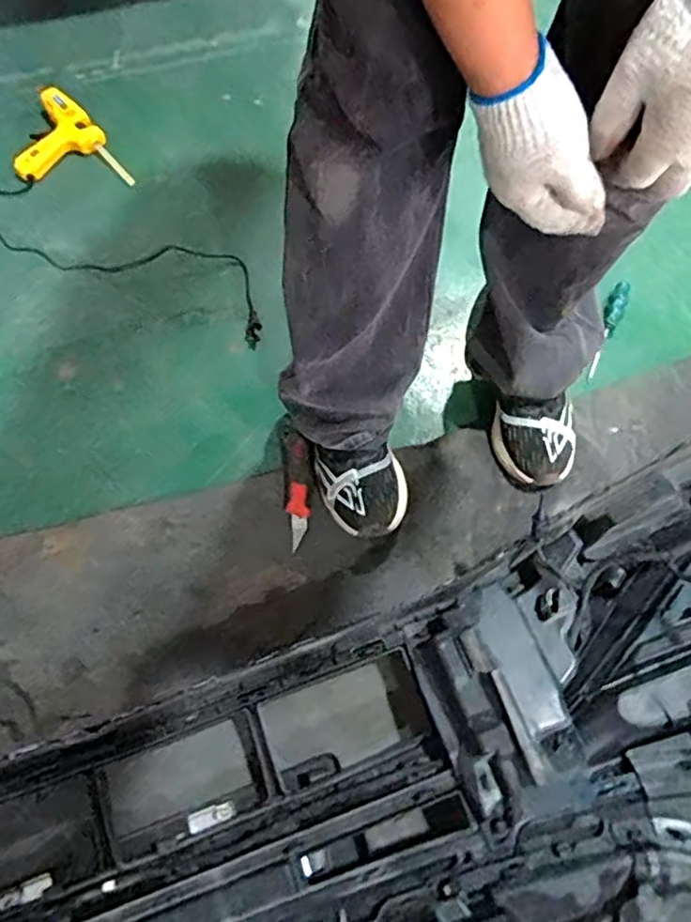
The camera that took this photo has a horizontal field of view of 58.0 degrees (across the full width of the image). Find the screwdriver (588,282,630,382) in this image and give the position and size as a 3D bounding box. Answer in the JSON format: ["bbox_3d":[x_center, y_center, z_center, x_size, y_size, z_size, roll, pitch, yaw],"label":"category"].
[{"bbox_3d":[0.398,-0.196,0.941,0.029,0.022,0.183,19,68,8],"label":"screwdriver"}]

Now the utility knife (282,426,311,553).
[{"bbox_3d":[-0.063,0.030,0.825,0.033,0.027,0.166,-6,66,-3],"label":"utility knife"}]

